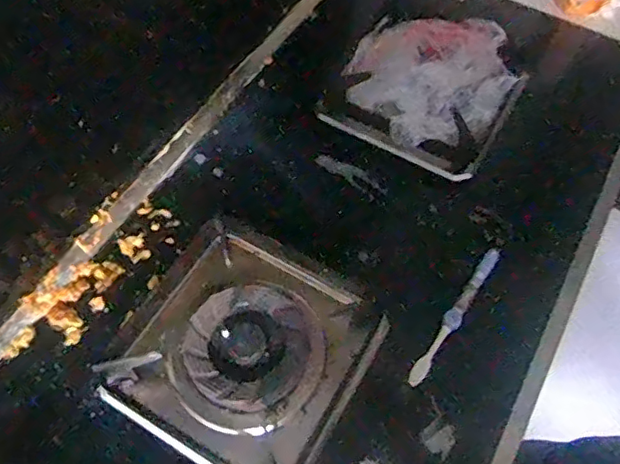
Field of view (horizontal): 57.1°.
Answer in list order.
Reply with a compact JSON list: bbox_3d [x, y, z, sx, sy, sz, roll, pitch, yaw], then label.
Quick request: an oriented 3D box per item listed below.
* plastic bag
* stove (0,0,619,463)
[{"bbox_3d":[0.146,-0.183,0.714,0.194,0.073,0.181,3,60,0],"label":"plastic bag"},{"bbox_3d":[0.047,0.000,0.615,0.456,0.071,0.793,29,65,12],"label":"stove"}]

